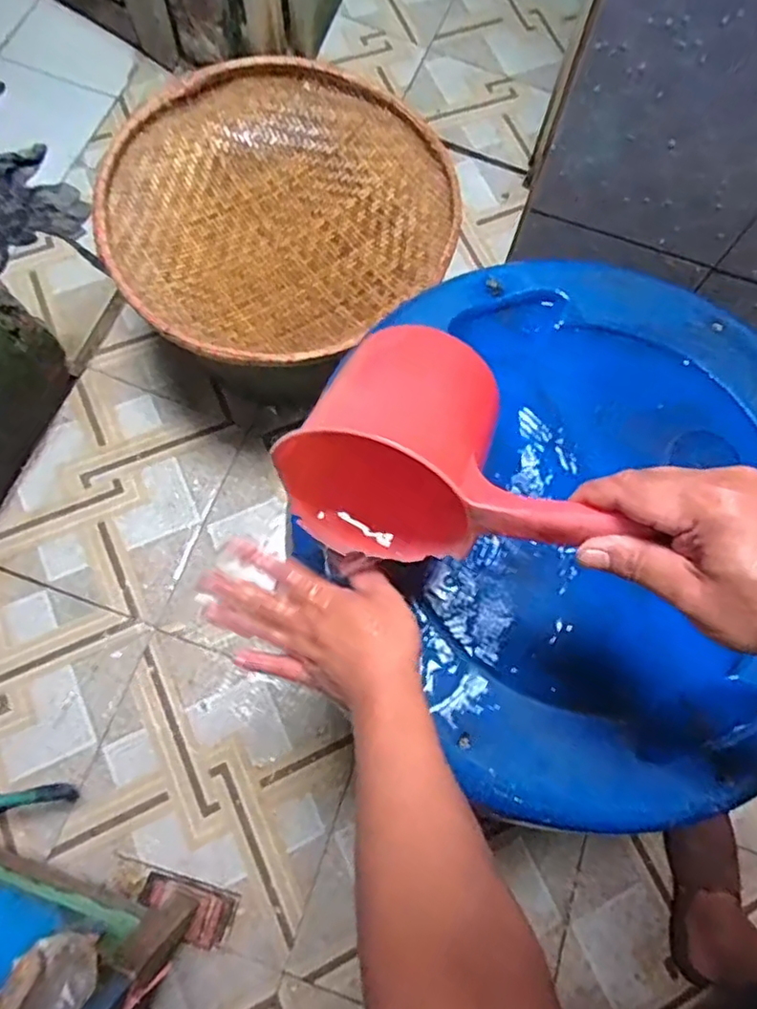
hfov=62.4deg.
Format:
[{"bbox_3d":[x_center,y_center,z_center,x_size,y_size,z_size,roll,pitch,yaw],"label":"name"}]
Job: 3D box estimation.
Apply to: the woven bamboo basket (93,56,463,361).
[{"bbox_3d":[-0.158,-0.468,0.998,0.531,0.102,0.497,1,73,-2],"label":"woven bamboo basket"}]

